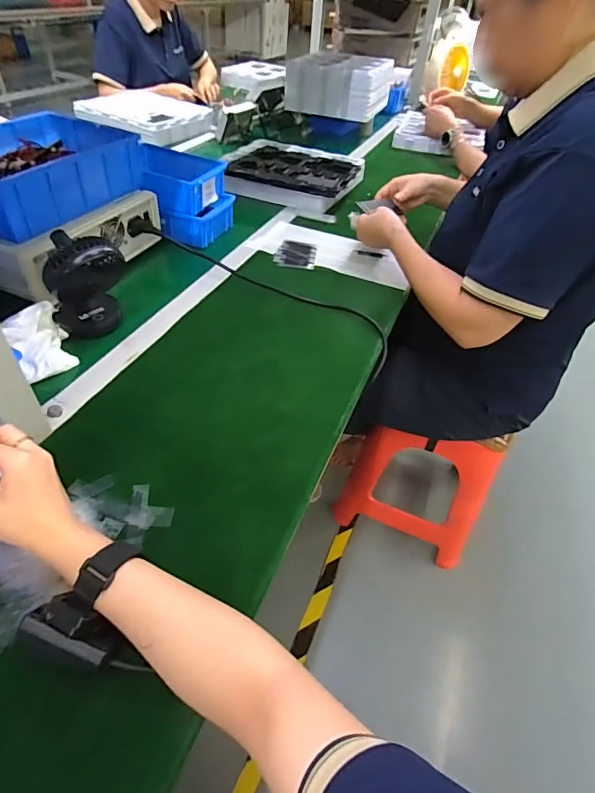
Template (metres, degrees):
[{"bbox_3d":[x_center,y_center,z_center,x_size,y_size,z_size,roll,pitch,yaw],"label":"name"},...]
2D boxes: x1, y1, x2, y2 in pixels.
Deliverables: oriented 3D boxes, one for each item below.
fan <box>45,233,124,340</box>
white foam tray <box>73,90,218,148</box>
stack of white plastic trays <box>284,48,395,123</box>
[{"bbox_3d":[-0.281,-0.156,0.573,0.101,0.151,0.074,-20,51,-23],"label":"fan"},{"bbox_3d":[-0.443,-0.832,1.280,0.392,0.052,0.310,29,50,21],"label":"white foam tray"},{"bbox_3d":[0.127,-1.001,1.381,0.296,0.137,0.261,18,47,12],"label":"stack of white plastic trays"}]

